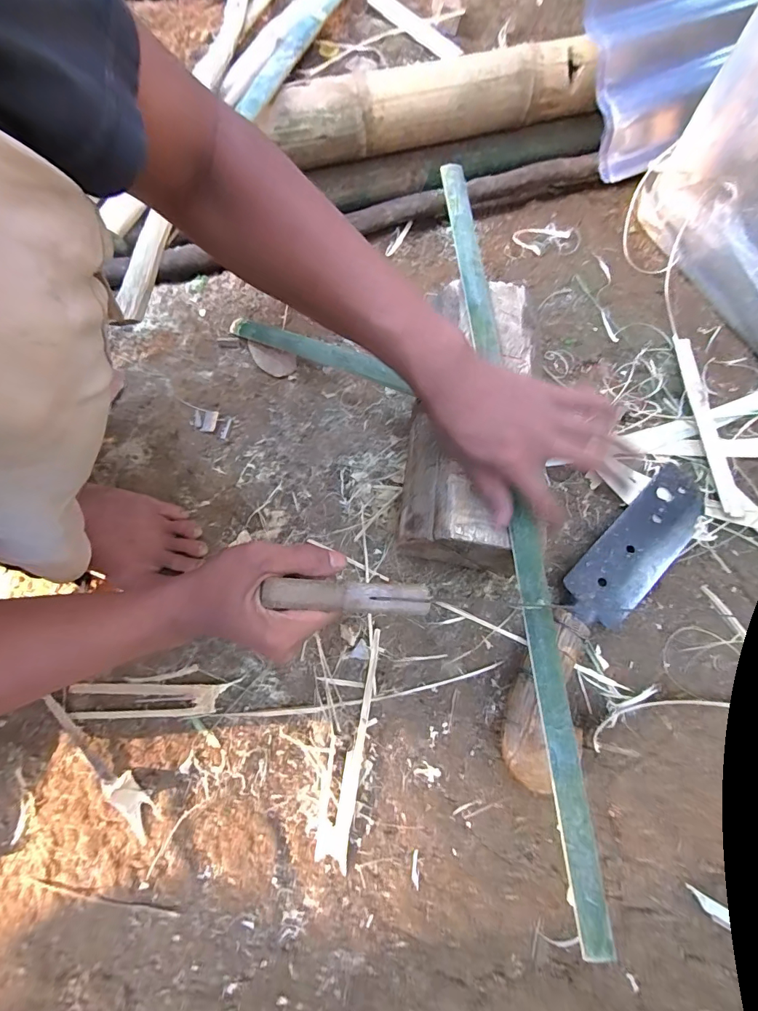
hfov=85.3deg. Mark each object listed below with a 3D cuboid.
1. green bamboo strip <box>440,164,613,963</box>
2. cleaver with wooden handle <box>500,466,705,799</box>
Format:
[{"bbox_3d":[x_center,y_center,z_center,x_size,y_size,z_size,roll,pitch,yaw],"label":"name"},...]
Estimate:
[{"bbox_3d":[0.118,-0.036,0.371,0.026,0.013,0.705,-6,75,-1],"label":"green bamboo strip"},{"bbox_3d":[0.239,0.097,0.425,0.088,0.039,0.385,38,76,13],"label":"cleaver with wooden handle"}]

